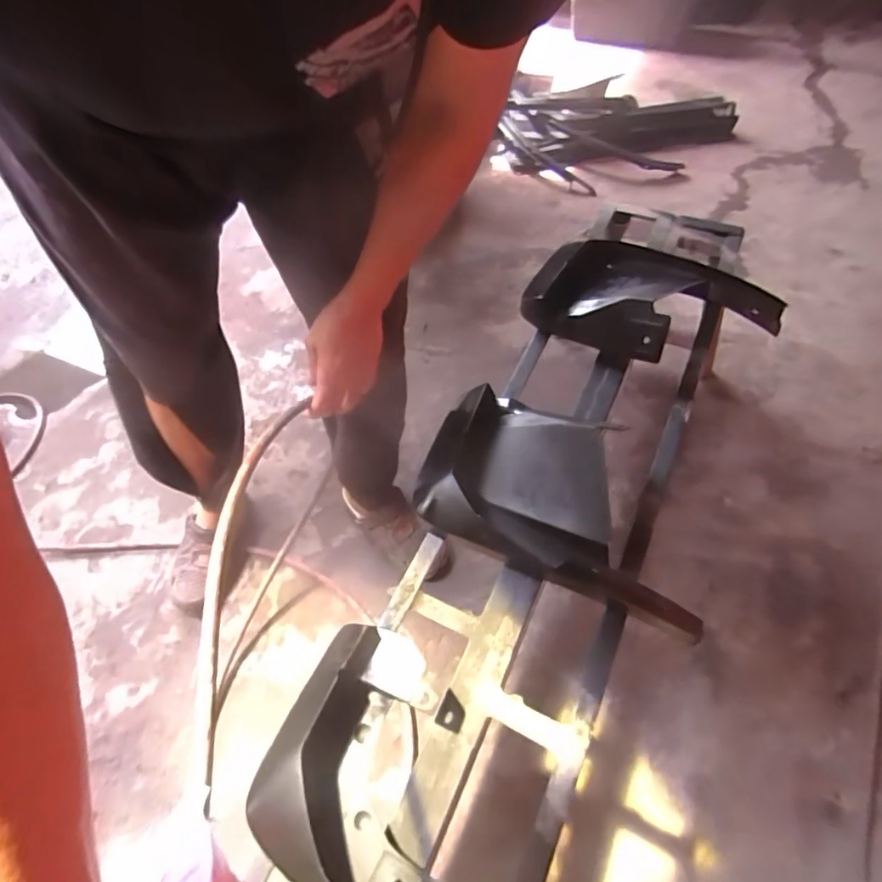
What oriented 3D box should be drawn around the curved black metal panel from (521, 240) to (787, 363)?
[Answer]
[{"bbox_3d":[0.352,-0.238,0.848,0.375,0.070,0.261,30,60,20],"label":"curved black metal panel"}]

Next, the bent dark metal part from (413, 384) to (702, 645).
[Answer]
[{"bbox_3d":[0.166,0.065,0.679,0.392,0.094,0.228,20,57,14],"label":"bent dark metal part"}]

